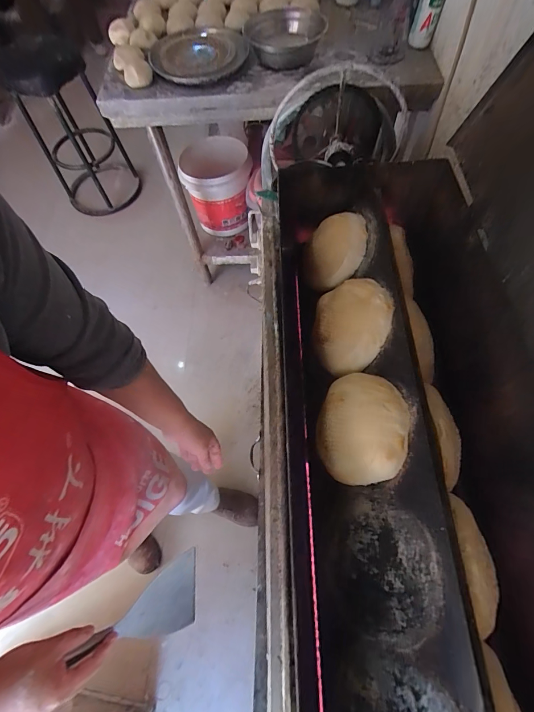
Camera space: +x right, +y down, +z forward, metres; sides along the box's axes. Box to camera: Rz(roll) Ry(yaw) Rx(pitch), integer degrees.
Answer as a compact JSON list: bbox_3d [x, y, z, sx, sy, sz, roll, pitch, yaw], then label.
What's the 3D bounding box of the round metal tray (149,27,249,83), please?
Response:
[{"bbox_3d":[-0.167,-0.717,0.804,0.217,0.032,0.217,-1,65,2],"label":"round metal tray"}]

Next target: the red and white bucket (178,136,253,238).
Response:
[{"bbox_3d":[-0.182,-0.661,1.329,0.248,0.258,0.269,-4,65,1],"label":"red and white bucket"}]

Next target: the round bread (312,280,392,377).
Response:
[{"bbox_3d":[0.123,-0.045,0.500,0.106,0.078,0.142,9,66,7],"label":"round bread"}]

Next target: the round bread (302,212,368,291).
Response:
[{"bbox_3d":[0.113,-0.170,0.568,0.099,0.083,0.131,6,65,6],"label":"round bread"}]

